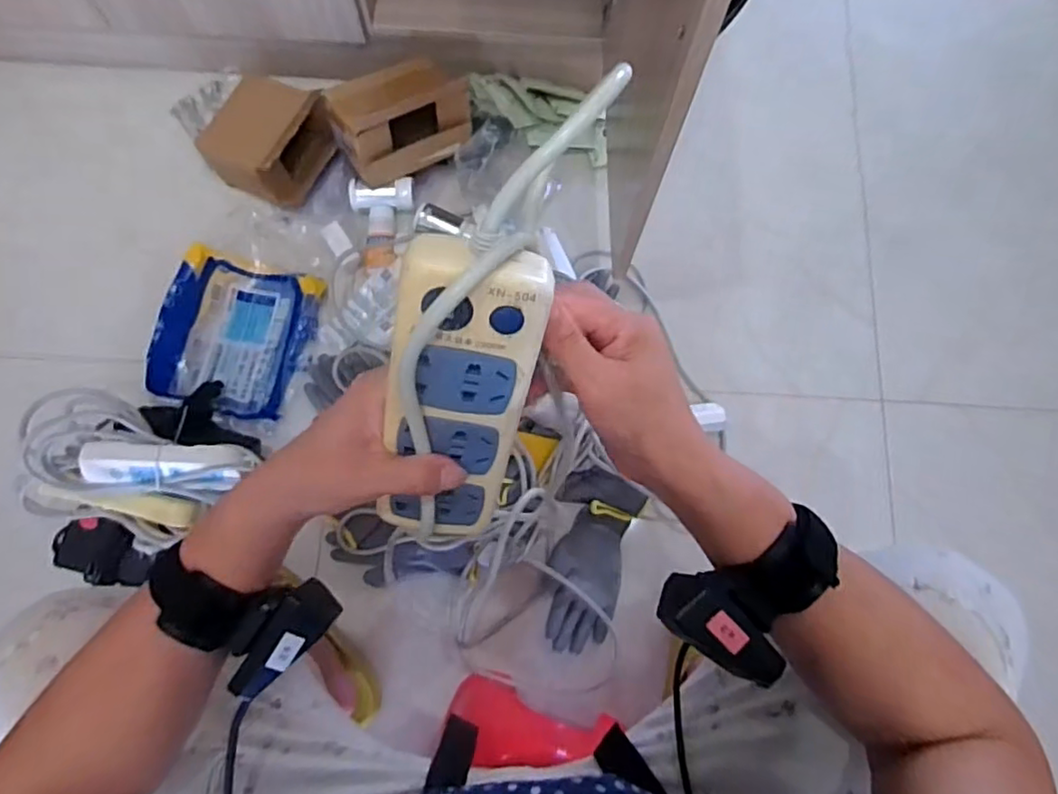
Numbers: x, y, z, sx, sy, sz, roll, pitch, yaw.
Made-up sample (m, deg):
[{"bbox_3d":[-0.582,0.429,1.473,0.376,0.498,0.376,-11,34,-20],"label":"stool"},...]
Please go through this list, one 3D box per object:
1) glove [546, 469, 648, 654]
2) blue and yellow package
[{"bbox_3d":[0.078,0.221,0.860,0.109,0.026,0.234,18,76,3],"label":"glove"},{"bbox_3d":[-0.427,-0.094,0.921,0.179,0.087,0.229,16,76,3],"label":"blue and yellow package"}]

